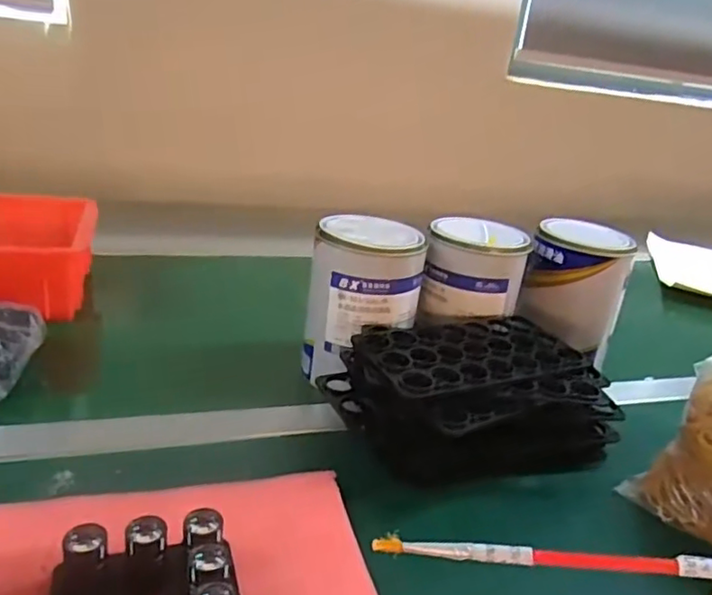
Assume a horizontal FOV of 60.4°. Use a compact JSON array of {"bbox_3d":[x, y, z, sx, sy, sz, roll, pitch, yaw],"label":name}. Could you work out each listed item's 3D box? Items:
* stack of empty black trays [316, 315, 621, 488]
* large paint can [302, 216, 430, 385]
[{"bbox_3d":[0.100,0.083,0.529,0.236,0.076,0.144,-4,25,-28],"label":"stack of empty black trays"},{"bbox_3d":[0.005,0.003,0.590,0.096,0.139,0.090,7,22,-3],"label":"large paint can"}]

